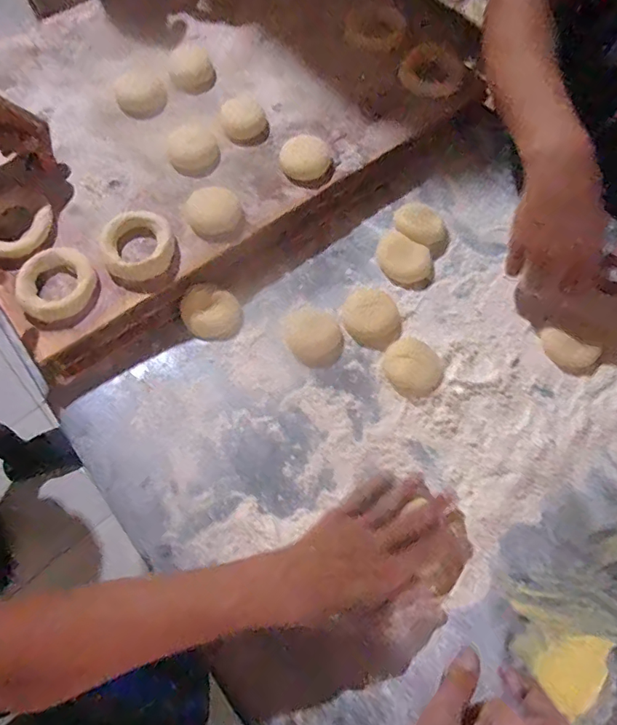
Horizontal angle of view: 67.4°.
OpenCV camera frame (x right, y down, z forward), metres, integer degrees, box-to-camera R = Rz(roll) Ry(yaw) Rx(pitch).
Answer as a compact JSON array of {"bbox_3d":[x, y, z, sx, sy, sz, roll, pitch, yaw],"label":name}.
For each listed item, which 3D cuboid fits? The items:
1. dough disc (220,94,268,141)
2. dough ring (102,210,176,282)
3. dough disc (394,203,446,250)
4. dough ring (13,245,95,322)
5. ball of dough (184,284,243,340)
[{"bbox_3d":[-0.074,-0.281,0.536,0.048,0.019,0.058,-7,69,-4],"label":"dough disc"},{"bbox_3d":[-0.172,-0.119,0.468,0.069,0.018,0.070,0,68,-1],"label":"dough ring"},{"bbox_3d":[0.127,-0.158,0.530,0.059,0.019,0.039,36,71,13],"label":"dough disc"},{"bbox_3d":[-0.247,-0.078,0.453,0.069,0.017,0.071,0,68,-1],"label":"dough ring"},{"bbox_3d":[-0.102,-0.053,0.490,0.058,0.025,0.051,0,67,-1],"label":"ball of dough"}]

